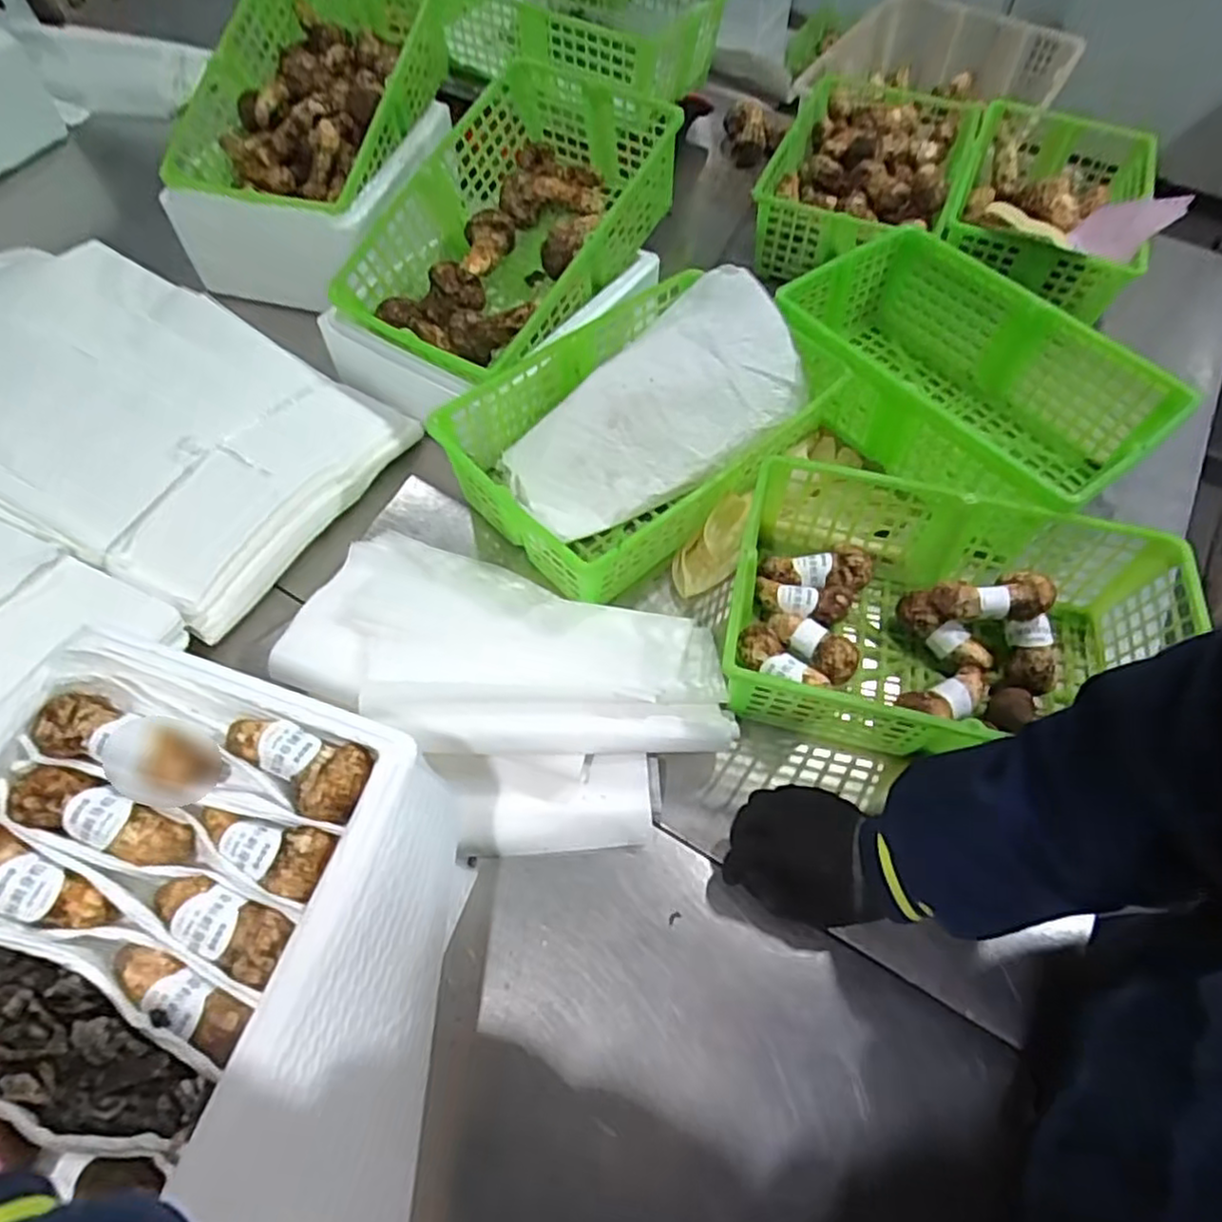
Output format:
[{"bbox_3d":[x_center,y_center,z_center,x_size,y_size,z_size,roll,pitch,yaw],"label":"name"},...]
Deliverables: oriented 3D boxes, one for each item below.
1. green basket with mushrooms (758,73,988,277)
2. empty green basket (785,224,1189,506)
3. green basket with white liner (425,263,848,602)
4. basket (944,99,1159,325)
[{"bbox_3d":[0.325,-0.552,0.905,0.215,0.102,0.379,20,60,10],"label":"green basket with mushrooms"},{"bbox_3d":[0.339,-0.224,0.709,0.225,0.119,0.338,-37,67,-22],"label":"empty green basket"},{"bbox_3d":[0.031,-0.174,0.680,0.348,0.106,0.226,-38,67,-22],"label":"green basket with white liner"},{"bbox_3d":[0.541,-0.508,0.892,0.227,0.095,0.379,26,61,13],"label":"basket"}]

